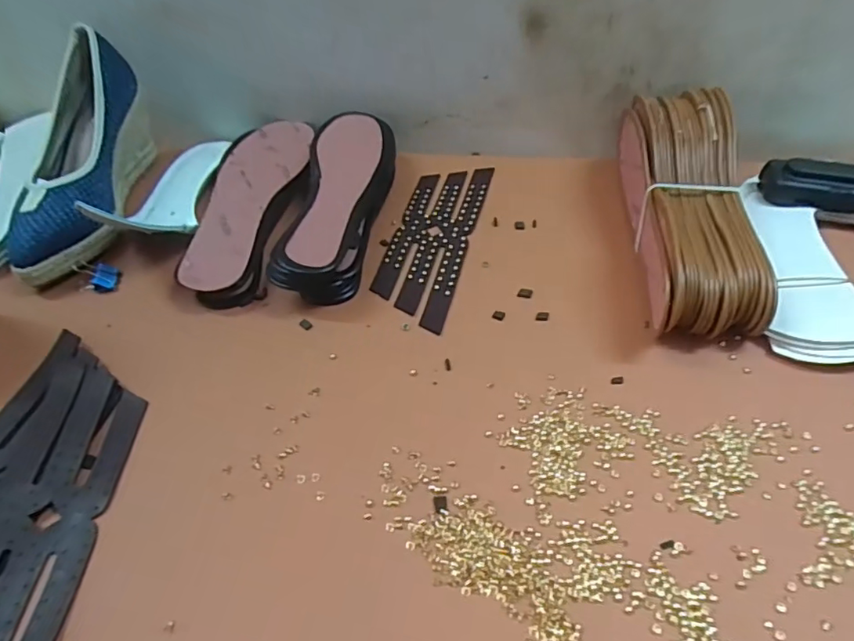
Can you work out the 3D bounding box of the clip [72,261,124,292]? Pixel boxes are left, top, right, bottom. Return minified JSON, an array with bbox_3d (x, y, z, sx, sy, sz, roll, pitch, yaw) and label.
[{"bbox_3d":[-0.280,-0.038,0.462,0.029,0.020,0.022,4,50,6],"label":"clip"}]

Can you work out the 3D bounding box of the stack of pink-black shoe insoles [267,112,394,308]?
[{"bbox_3d":[-0.076,-0.106,0.488,0.073,0.054,0.216,4,50,6],"label":"stack of pink-black shoe insoles"}]

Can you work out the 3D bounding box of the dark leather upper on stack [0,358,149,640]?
[{"bbox_3d":[-0.234,0.118,0.329,0.070,0.011,0.207,-1,50,2],"label":"dark leather upper on stack"}]

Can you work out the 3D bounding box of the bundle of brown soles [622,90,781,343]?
[{"bbox_3d":[0.213,-0.093,0.448,0.083,0.082,0.241,3,50,6],"label":"bundle of brown soles"}]

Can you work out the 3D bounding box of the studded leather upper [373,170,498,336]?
[{"bbox_3d":[0.006,-0.078,0.496,0.069,0.005,0.209,10,51,12],"label":"studded leather upper"}]

